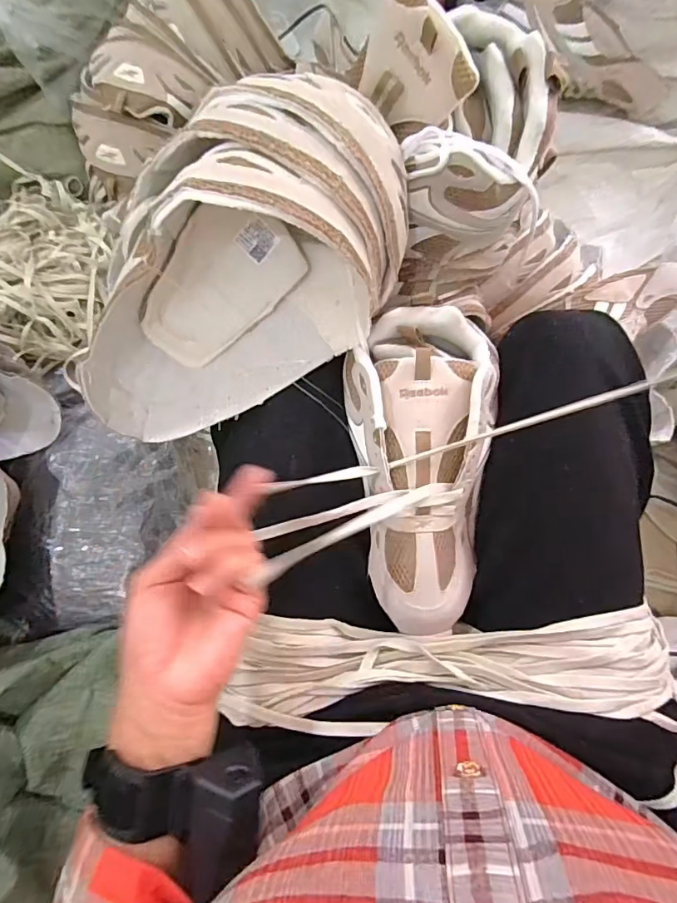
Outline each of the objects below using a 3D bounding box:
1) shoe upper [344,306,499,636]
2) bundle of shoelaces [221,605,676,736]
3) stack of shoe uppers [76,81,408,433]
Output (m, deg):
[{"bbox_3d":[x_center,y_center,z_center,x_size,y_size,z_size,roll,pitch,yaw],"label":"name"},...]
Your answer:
[{"bbox_3d":[0.061,0.011,0.366,0.106,0.058,0.233,0,88,6],"label":"shoe upper"},{"bbox_3d":[0.078,0.156,0.349,0.315,0.041,0.070,-3,83,6],"label":"bundle of shoelaces"},{"bbox_3d":[-0.072,-0.120,0.337,0.284,0.130,0.139,-38,81,1],"label":"stack of shoe uppers"}]

